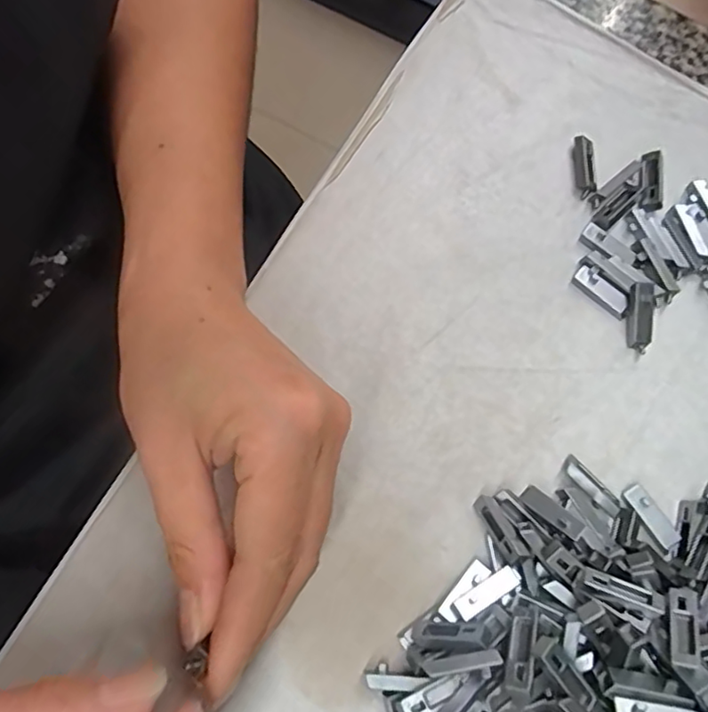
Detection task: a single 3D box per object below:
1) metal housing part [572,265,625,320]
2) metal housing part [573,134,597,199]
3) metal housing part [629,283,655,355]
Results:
[{"bbox_3d":[0.097,-0.025,0.235,0.008,0.004,0.024,-42,79,-11],"label":"metal housing part"},{"bbox_3d":[0.095,-0.078,0.249,0.007,0.005,0.026,0,74,0],"label":"metal housing part"},{"bbox_3d":[0.110,-0.015,0.230,0.008,0.004,0.026,1,97,0],"label":"metal housing part"}]

